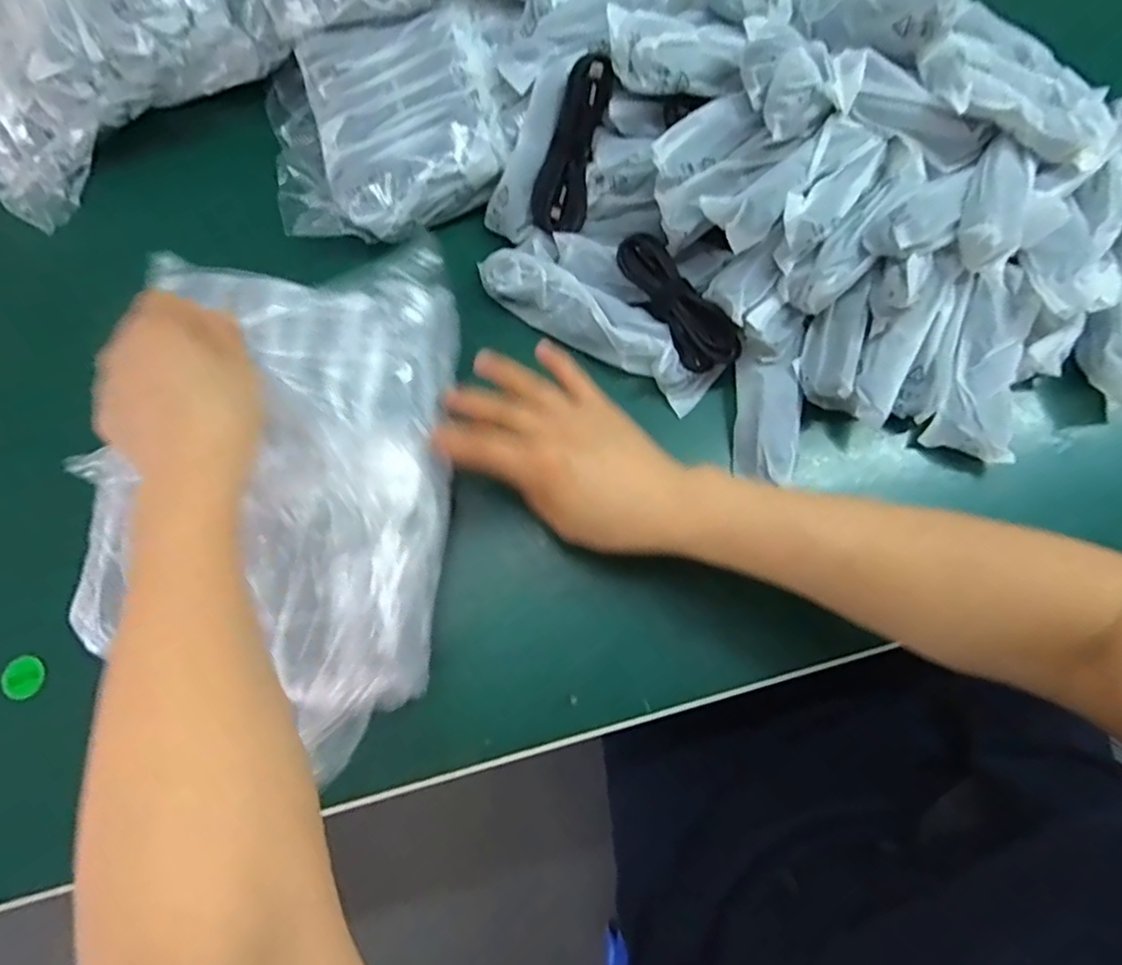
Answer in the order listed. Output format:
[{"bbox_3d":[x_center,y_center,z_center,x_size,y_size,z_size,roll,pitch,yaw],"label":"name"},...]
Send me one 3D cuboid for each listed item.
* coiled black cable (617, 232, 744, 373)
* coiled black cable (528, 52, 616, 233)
[{"bbox_3d":[0.077,-0.122,0.437,0.035,0.025,0.104,-35,77,-9],"label":"coiled black cable"},{"bbox_3d":[0.009,-0.228,0.440,0.037,0.020,0.107,23,116,7],"label":"coiled black cable"}]

